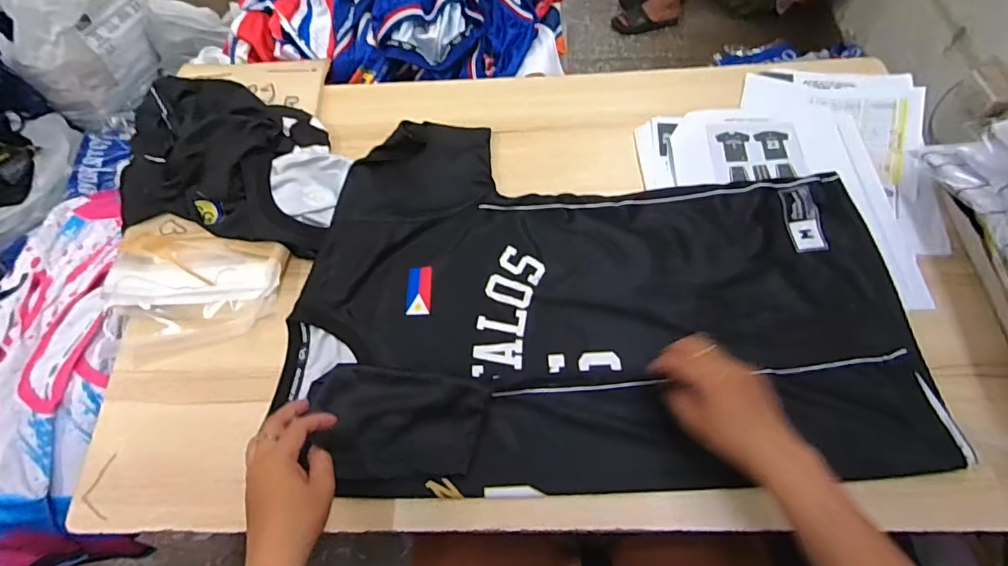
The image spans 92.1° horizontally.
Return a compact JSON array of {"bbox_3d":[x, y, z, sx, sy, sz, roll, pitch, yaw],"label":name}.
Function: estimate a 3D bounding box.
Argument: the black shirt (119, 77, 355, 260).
[{"bbox_3d":[-0.352,-0.161,0.643,0.300,0.077,0.219,9,62,8],"label":"black shirt"}]

